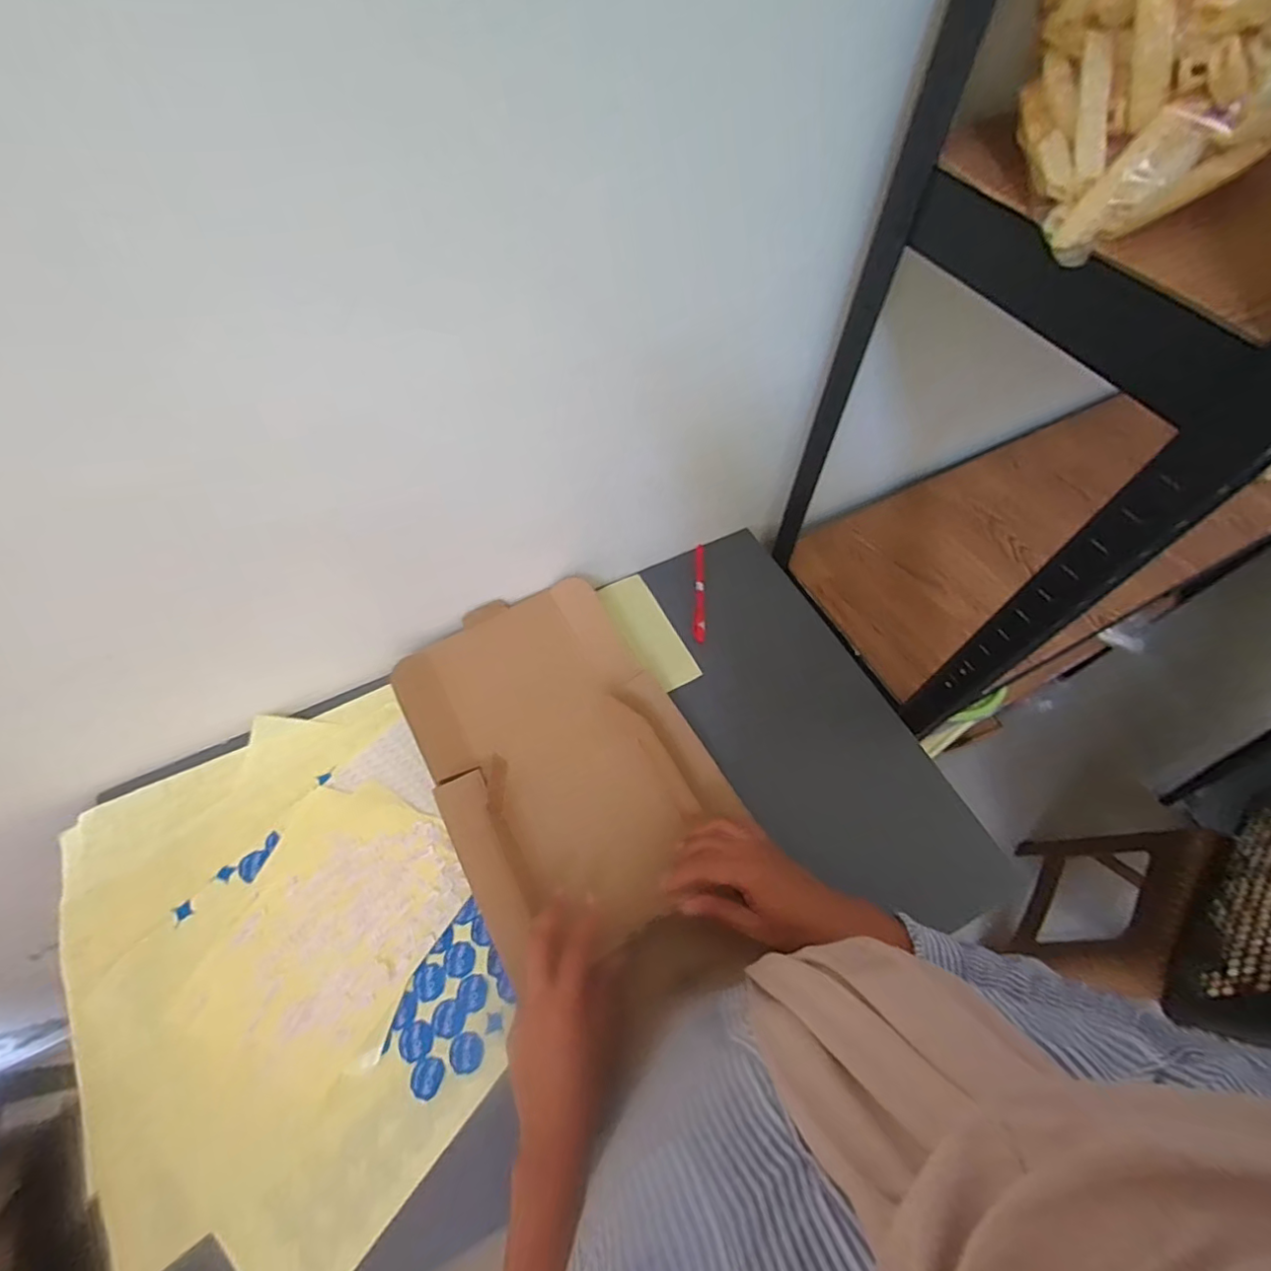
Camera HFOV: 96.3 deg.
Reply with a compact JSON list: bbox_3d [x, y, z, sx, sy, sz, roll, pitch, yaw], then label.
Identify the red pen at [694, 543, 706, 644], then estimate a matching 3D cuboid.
[{"bbox_3d":[0.079,-0.054,0.706,0.014,0.016,0.145,3,60,0],"label":"red pen"}]

